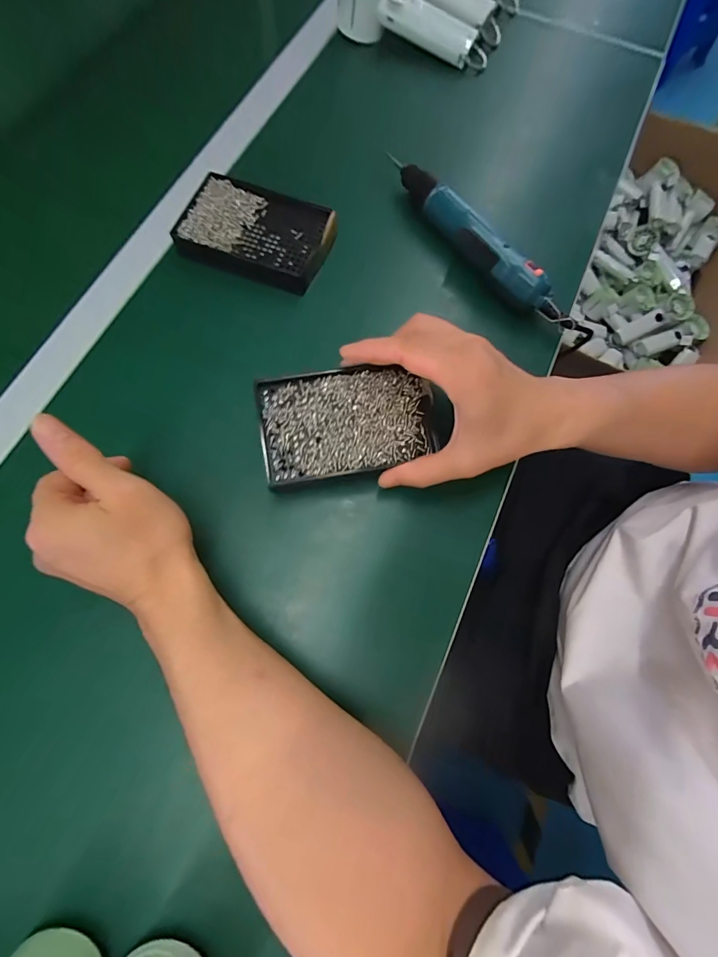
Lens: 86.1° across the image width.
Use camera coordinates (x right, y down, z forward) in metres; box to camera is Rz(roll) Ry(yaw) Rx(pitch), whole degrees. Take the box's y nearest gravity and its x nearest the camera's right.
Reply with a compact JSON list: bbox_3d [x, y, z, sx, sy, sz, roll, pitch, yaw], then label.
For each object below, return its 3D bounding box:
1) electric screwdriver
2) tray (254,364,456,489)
[{"bbox_3d":[0.112,-0.226,0.364,0.033,0.028,0.263,-36,78,-11],"label":"electric screwdriver"},{"bbox_3d":[-0.001,-0.046,0.306,0.149,0.015,0.087,-8,74,-4],"label":"tray"}]

